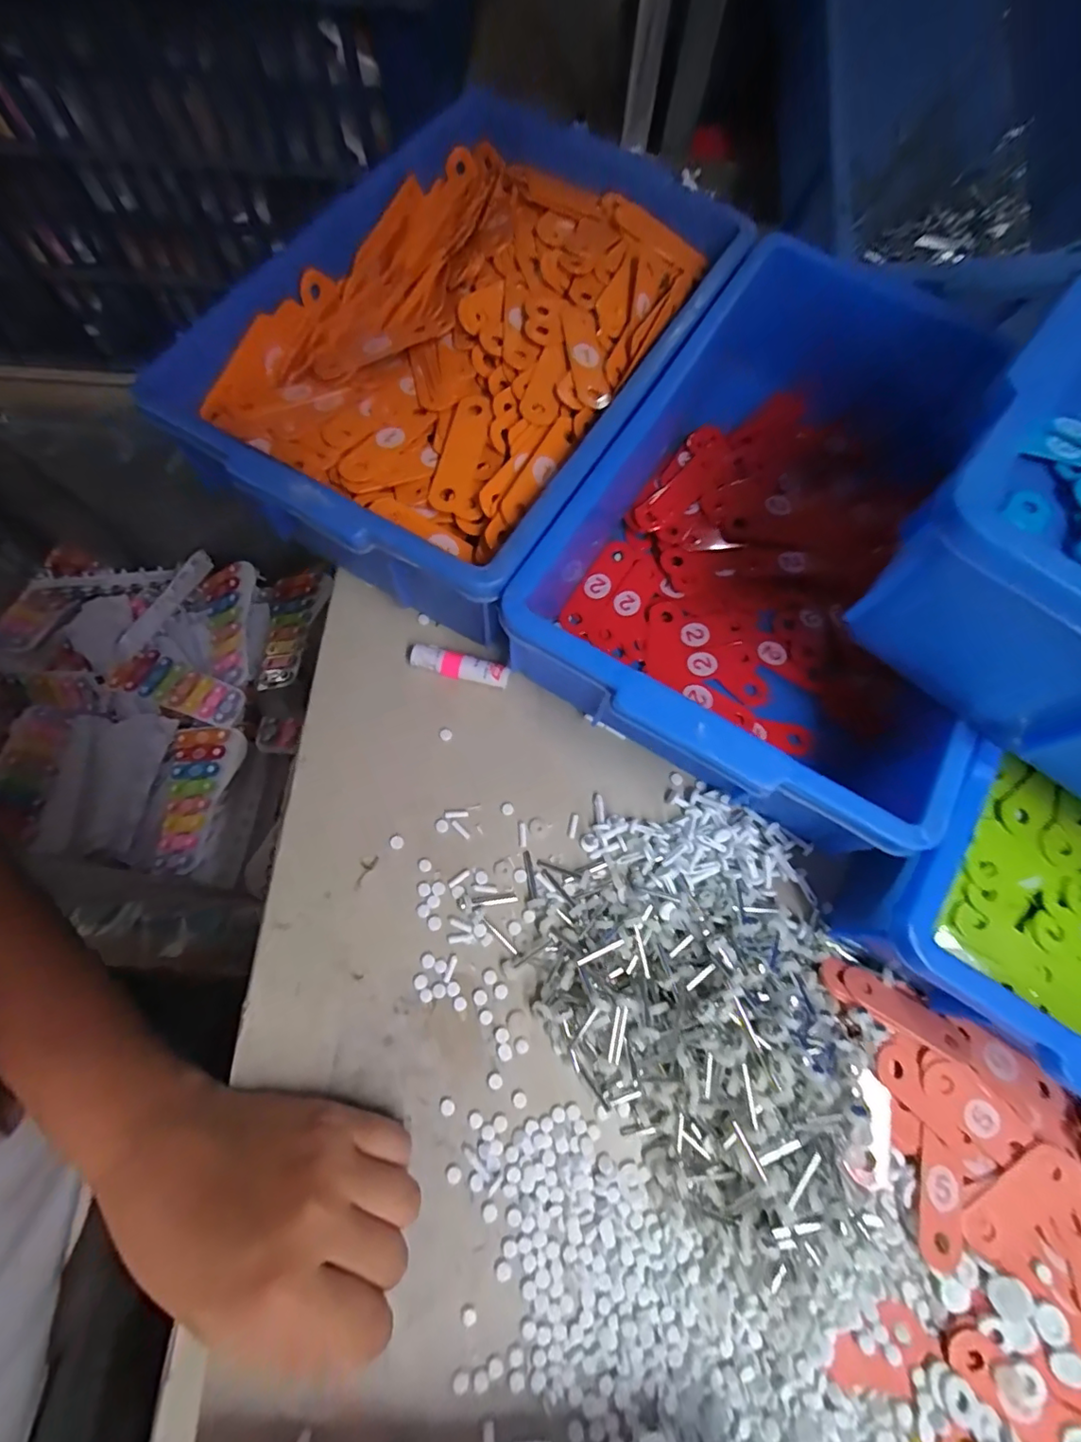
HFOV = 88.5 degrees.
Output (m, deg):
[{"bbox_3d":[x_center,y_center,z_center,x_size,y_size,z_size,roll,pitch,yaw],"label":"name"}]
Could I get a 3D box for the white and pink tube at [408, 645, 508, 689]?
[{"bbox_3d":[-0.055,-0.036,0.368,0.068,0.014,0.016,16,73,5],"label":"white and pink tube"}]

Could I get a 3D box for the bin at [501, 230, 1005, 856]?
[{"bbox_3d":[0.162,-0.133,0.362,0.242,0.094,0.377,26,74,8],"label":"bin"}]

